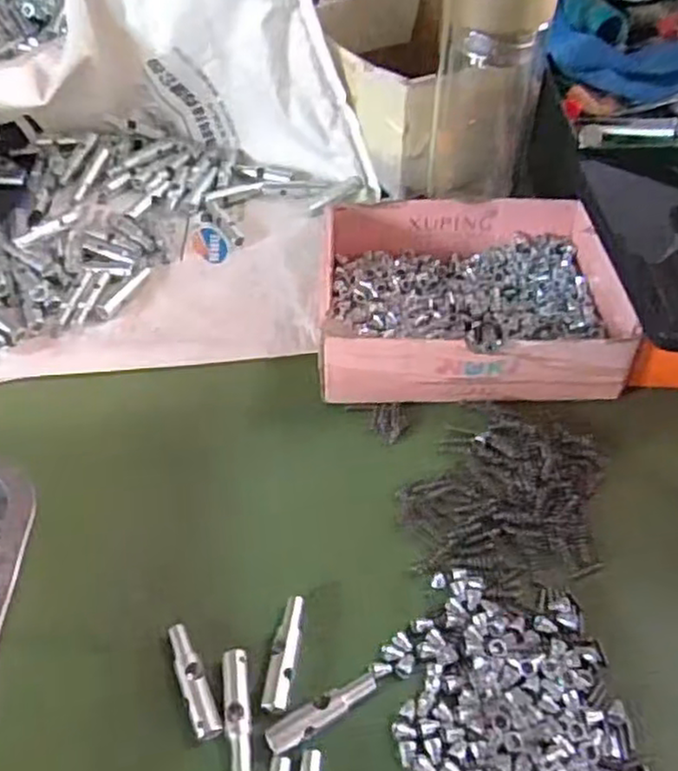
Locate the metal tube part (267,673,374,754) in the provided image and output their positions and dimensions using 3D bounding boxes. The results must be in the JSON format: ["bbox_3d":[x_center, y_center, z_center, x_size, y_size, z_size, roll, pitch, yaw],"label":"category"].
[{"bbox_3d":[-0.007,0.140,0.295,0.050,0.007,0.011,-24,54,-18],"label":"metal tube part"}]

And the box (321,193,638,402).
[{"bbox_3d":[0.078,-0.055,0.434,0.176,0.063,0.147,-1,51,2],"label":"box"}]

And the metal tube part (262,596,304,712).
[{"bbox_3d":[-0.025,0.123,0.315,0.011,0.011,0.050,5,51,5],"label":"metal tube part"}]

